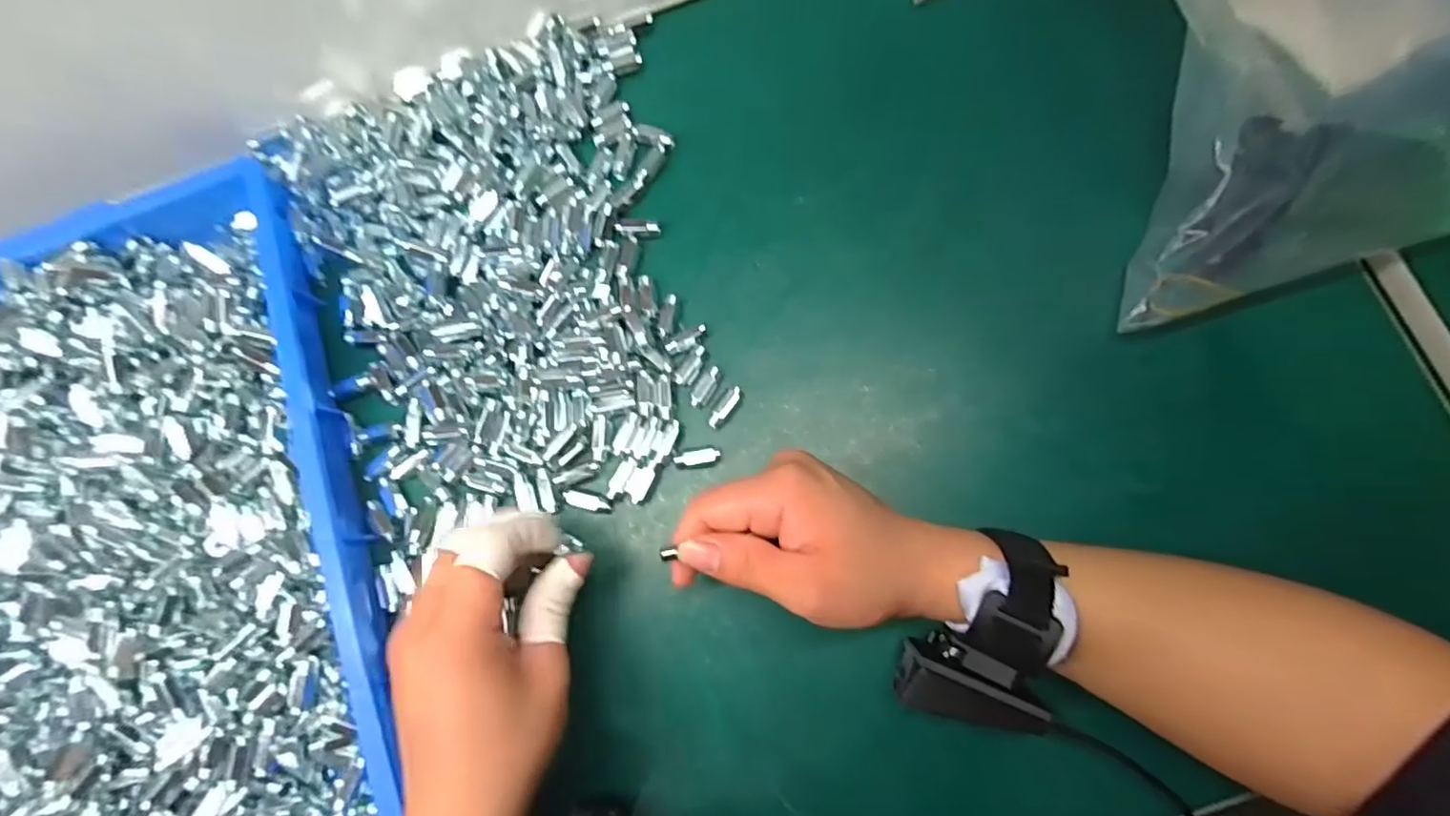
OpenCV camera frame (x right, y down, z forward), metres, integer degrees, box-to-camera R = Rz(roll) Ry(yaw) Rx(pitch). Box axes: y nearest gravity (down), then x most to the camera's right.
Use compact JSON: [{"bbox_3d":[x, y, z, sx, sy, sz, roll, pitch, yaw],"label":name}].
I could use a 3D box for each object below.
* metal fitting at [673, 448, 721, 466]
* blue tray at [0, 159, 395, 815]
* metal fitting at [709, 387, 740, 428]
[{"bbox_3d":[-0.016,0.030,0.368,0.026,0.011,0.008,-11,79,2],"label":"metal fitting"},{"bbox_3d":[-0.355,0.086,0.352,0.282,0.049,0.418,-19,79,0],"label":"blue tray"},{"bbox_3d":[0.000,0.000,0.372,0.008,0.011,0.028,37,84,9],"label":"metal fitting"}]

